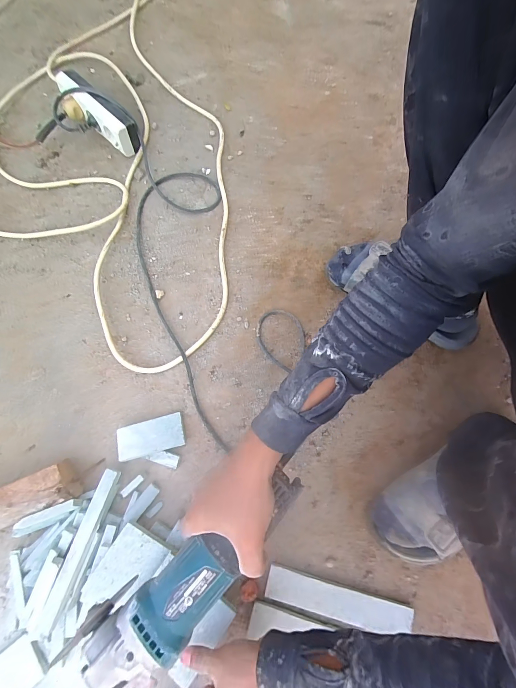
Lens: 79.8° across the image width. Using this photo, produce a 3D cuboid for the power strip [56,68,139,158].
[{"bbox_3d":[-0.318,-0.459,0.616,0.202,0.064,0.054,39,80,10],"label":"power strip"}]

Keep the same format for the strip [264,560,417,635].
[{"bbox_3d":[0.110,0.360,0.429,0.196,0.013,0.044,13,77,8],"label":"strip"}]

